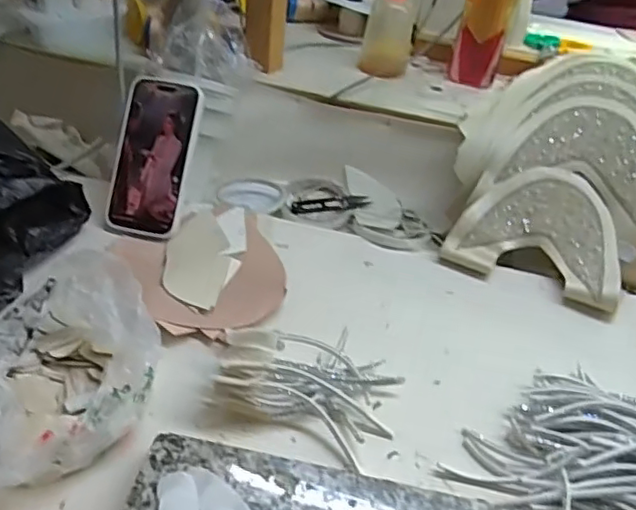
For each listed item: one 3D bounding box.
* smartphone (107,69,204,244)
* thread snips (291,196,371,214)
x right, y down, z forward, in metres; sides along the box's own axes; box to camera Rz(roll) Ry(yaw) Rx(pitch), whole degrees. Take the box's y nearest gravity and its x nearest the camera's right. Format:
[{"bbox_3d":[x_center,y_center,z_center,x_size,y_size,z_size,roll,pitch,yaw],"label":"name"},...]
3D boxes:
[{"bbox_3d":[-0.176,-0.105,0.650,0.083,0.168,0.012,14,0,13],"label":"smartphone"},{"bbox_3d":[0.015,-0.063,0.741,0.098,0.008,0.022,-6,42,-16],"label":"thread snips"}]

